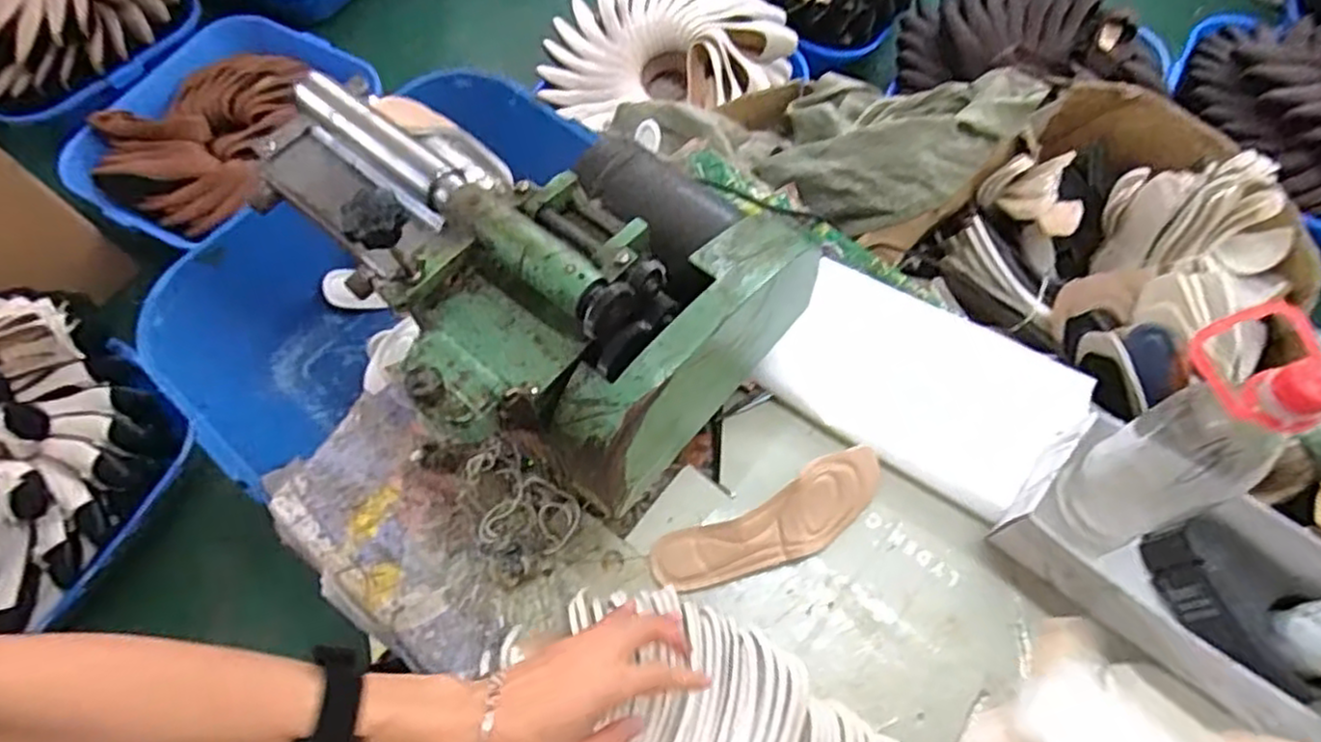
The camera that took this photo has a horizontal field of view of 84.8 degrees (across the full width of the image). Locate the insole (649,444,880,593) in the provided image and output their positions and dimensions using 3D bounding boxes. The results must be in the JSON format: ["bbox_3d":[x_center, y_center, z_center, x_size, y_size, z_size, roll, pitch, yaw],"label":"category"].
[{"bbox_3d":[0.103,0.139,0.649,0.224,0.034,0.066,-23,67,-9],"label":"insole"}]

